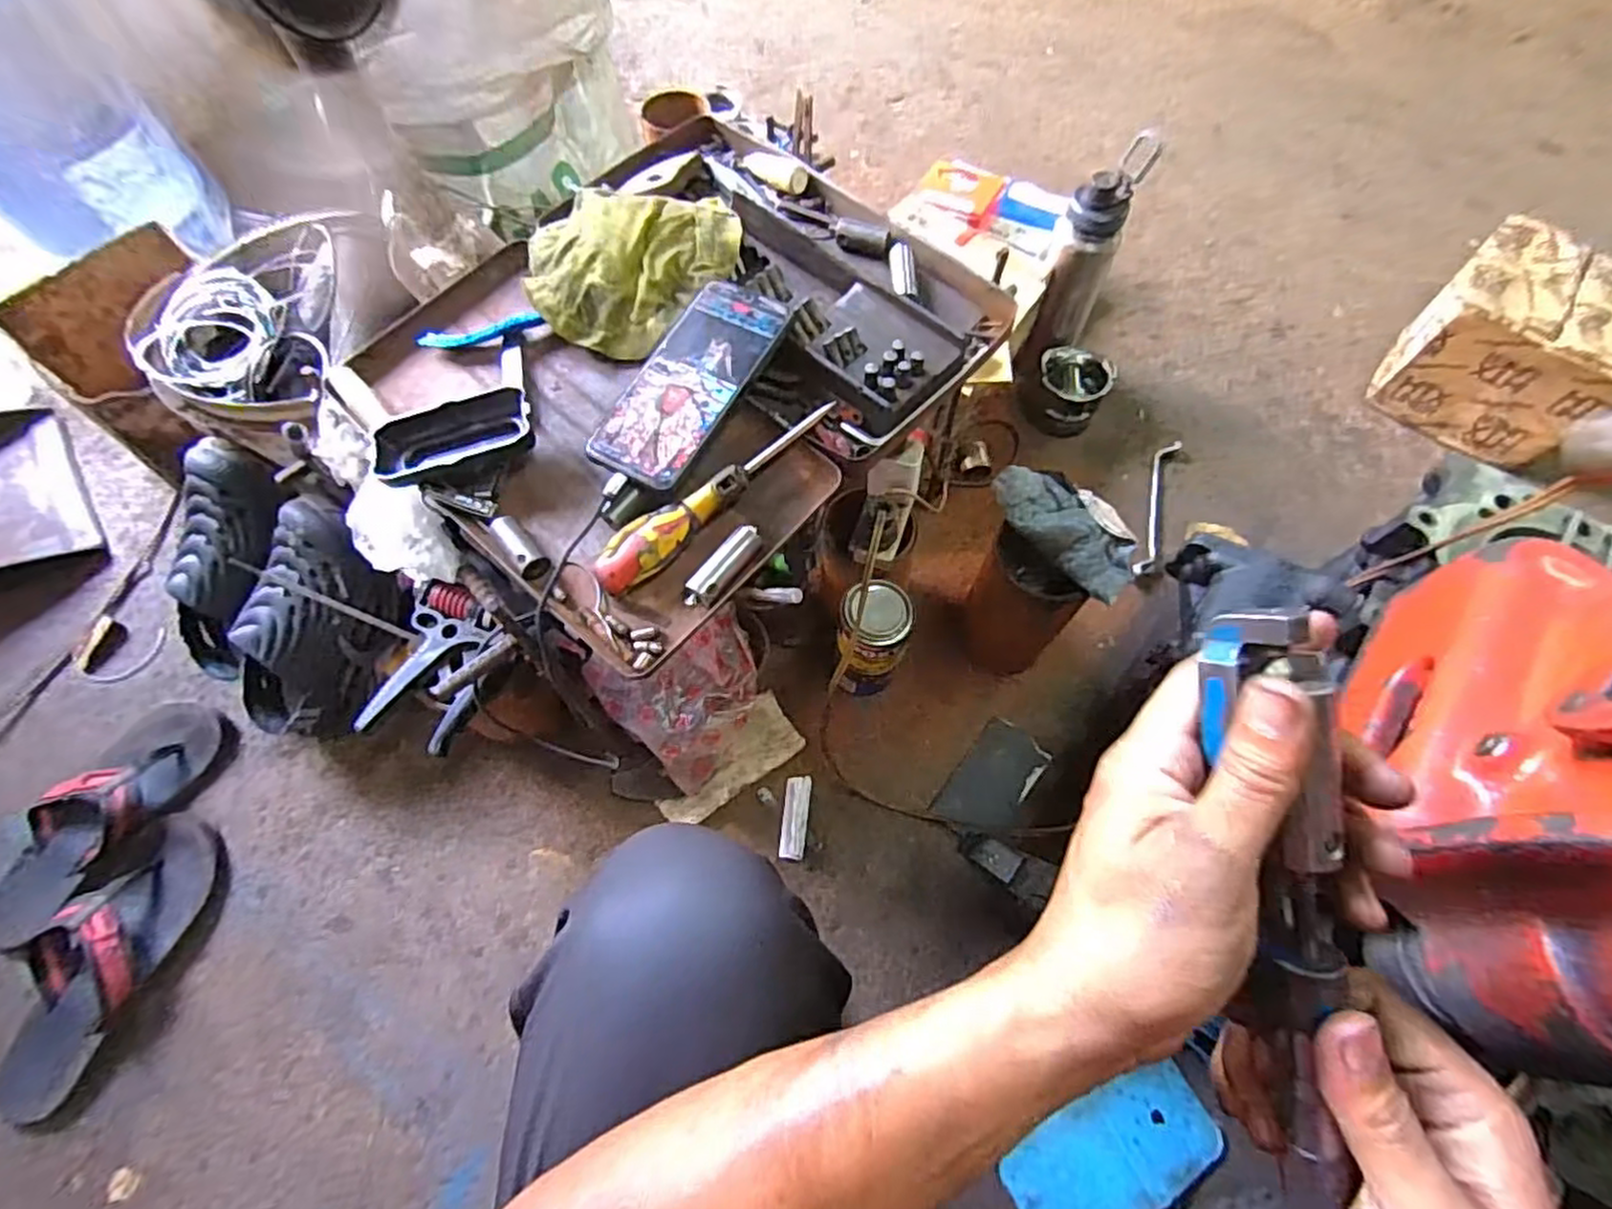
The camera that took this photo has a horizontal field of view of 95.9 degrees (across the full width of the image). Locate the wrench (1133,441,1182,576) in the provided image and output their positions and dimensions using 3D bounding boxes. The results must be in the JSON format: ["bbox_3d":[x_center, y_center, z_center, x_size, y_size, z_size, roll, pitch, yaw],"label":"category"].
[{"bbox_3d":[0.445,-0.124,0.926,0.027,0.019,0.210,20,67,8],"label":"wrench"}]

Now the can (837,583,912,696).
[{"bbox_3d":[0.067,0.043,0.763,0.068,0.162,0.069,0,66,-1],"label":"can"}]

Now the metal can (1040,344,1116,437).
[{"bbox_3d":[0.352,-0.285,0.975,0.092,0.082,0.095,0,66,-1],"label":"metal can"}]

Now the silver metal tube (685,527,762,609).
[{"bbox_3d":[-0.054,-0.023,0.480,0.017,0.023,0.064,37,69,16],"label":"silver metal tube"}]

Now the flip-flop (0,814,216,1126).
[{"bbox_3d":[-0.662,0.336,0.683,0.101,0.052,0.262,26,68,11],"label":"flip-flop"}]

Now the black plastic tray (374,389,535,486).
[{"bbox_3d":[-0.246,-0.115,0.512,0.111,0.041,0.055,-18,66,-9],"label":"black plastic tray"}]

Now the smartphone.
[{"bbox_3d":[-0.081,-0.158,0.514,0.079,0.013,0.167,28,76,15],"label":"smartphone"}]

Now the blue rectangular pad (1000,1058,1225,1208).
[{"bbox_3d":[0.262,0.473,0.621,0.180,0.016,0.097,-30,69,-13],"label":"blue rectangular pad"}]

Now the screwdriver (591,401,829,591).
[{"bbox_3d":[-0.058,-0.077,0.495,0.199,0.036,0.029,-39,70,-17],"label":"screwdriver"}]

